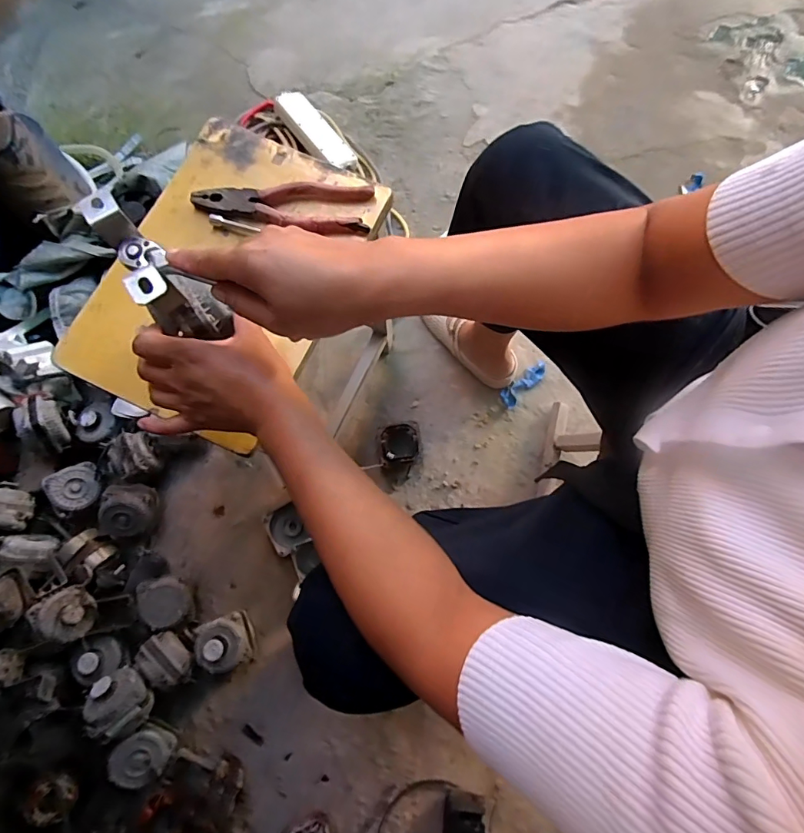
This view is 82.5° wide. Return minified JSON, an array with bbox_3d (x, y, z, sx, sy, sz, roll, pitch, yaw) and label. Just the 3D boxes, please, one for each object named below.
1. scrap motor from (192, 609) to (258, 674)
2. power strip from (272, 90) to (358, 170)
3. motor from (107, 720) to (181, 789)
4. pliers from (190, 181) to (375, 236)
[{"bbox_3d":[-0.293,0.377,0.767,0.085,0.097,0.083,-23,76,-4],"label":"scrap motor"},{"bbox_3d":[-0.195,-0.646,1.033,0.083,0.038,0.228,-40,77,-8],"label":"power strip"},{"bbox_3d":[-0.392,0.515,0.695,0.070,0.056,0.074,-37,77,-7],"label":"motor"},{"bbox_3d":[-0.131,-0.232,0.499,0.192,0.012,0.052,2,75,3],"label":"pliers"}]

